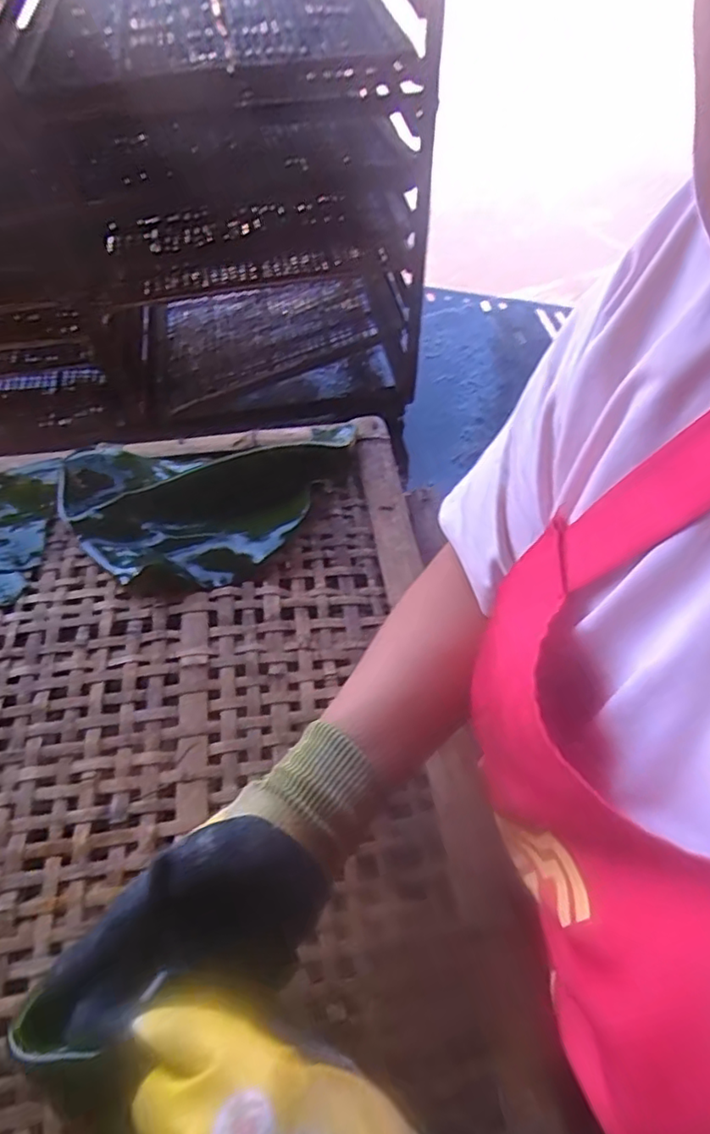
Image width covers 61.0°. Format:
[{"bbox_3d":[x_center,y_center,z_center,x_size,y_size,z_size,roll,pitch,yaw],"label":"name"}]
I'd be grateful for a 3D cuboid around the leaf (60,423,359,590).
[{"bbox_3d":[-0.141,-0.070,0.602,0.290,0.046,0.202,-8,53,-4],"label":"leaf"}]

